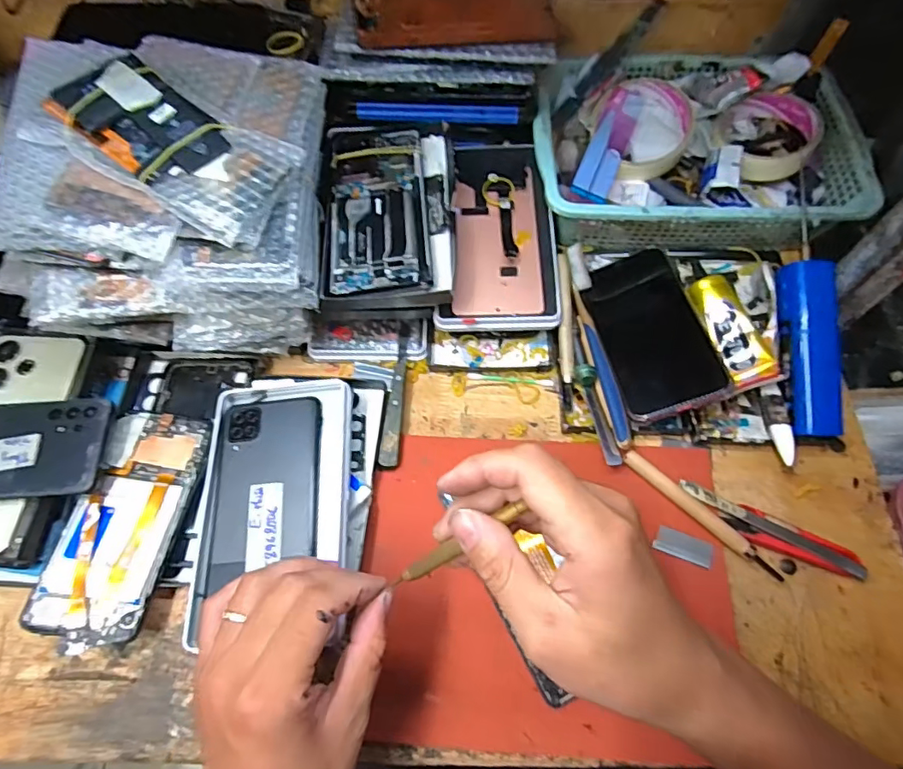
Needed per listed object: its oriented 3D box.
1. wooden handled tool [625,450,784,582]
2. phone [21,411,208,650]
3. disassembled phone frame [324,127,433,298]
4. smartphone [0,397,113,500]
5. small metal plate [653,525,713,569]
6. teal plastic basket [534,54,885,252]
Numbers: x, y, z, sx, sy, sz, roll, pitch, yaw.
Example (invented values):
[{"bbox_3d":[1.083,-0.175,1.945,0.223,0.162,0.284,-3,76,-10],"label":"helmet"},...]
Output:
[{"bbox_3d":[0.179,0.092,0.381,0.127,0.009,0.011,40,72,17],"label":"wooden handled tool"},{"bbox_3d":[-0.234,0.096,0.383,0.073,0.009,0.164,11,59,-5],"label":"phone"},{"bbox_3d":[-0.060,-0.143,0.426,0.080,0.007,0.171,-5,64,1],"label":"disassembled phone frame"},{"bbox_3d":[-0.332,0.047,0.385,0.155,0.011,0.073,-3,66,-4],"label":"smartphone"},{"bbox_3d":[0.166,0.116,0.379,0.039,0.004,0.018,20,67,10],"label":"small metal plate"},{"bbox_3d":[0.212,-0.212,0.480,0.267,0.058,0.187,1,65,2],"label":"teal plastic basket"}]

